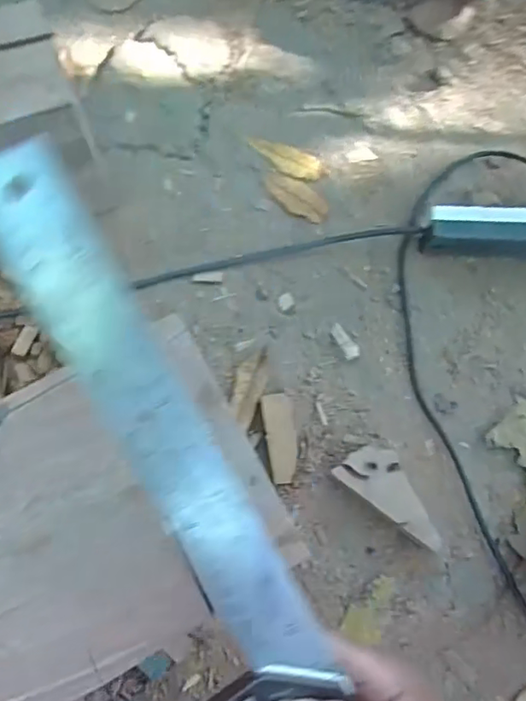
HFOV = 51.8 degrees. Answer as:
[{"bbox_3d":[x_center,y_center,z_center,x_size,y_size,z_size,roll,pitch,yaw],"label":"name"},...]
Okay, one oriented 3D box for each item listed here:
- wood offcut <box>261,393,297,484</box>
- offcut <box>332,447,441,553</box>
[{"bbox_3d":[0.020,0.092,0.577,0.031,0.019,0.093,-8,76,-4],"label":"wood offcut"},{"bbox_3d":[0.134,0.144,0.556,0.117,0.047,0.055,38,77,7],"label":"offcut"}]

